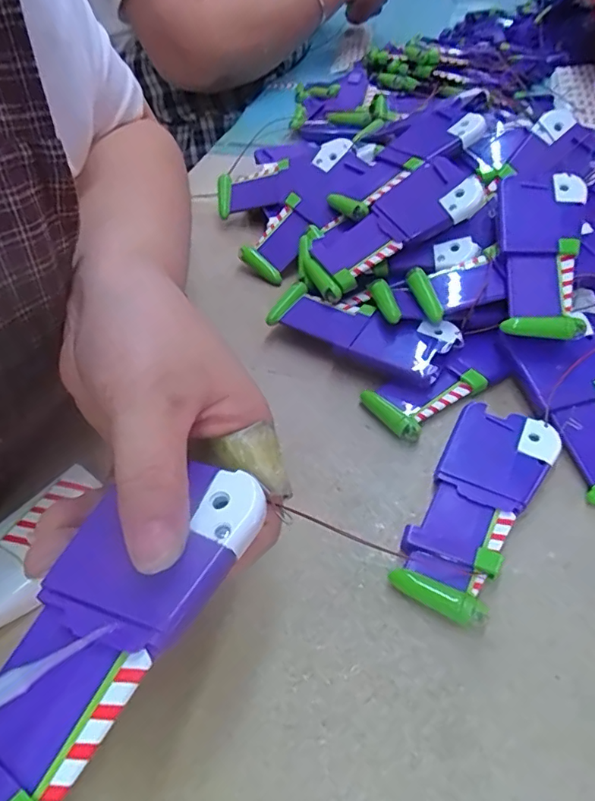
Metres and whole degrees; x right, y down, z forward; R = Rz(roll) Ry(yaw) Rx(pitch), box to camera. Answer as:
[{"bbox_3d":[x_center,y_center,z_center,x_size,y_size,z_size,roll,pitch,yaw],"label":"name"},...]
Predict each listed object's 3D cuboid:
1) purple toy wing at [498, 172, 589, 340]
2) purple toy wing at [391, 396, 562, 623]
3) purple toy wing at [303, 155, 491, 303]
[{"bbox_3d":[0.148,-0.090,0.312,0.047,0.016,0.117,7,67,8],"label":"purple toy wing"},{"bbox_3d":[0.089,0.050,0.259,0.047,0.014,0.116,25,56,22],"label":"purple toy wing"},{"bbox_3d":[0.061,-0.121,0.354,0.121,0.018,0.064,-31,51,11],"label":"purple toy wing"}]

